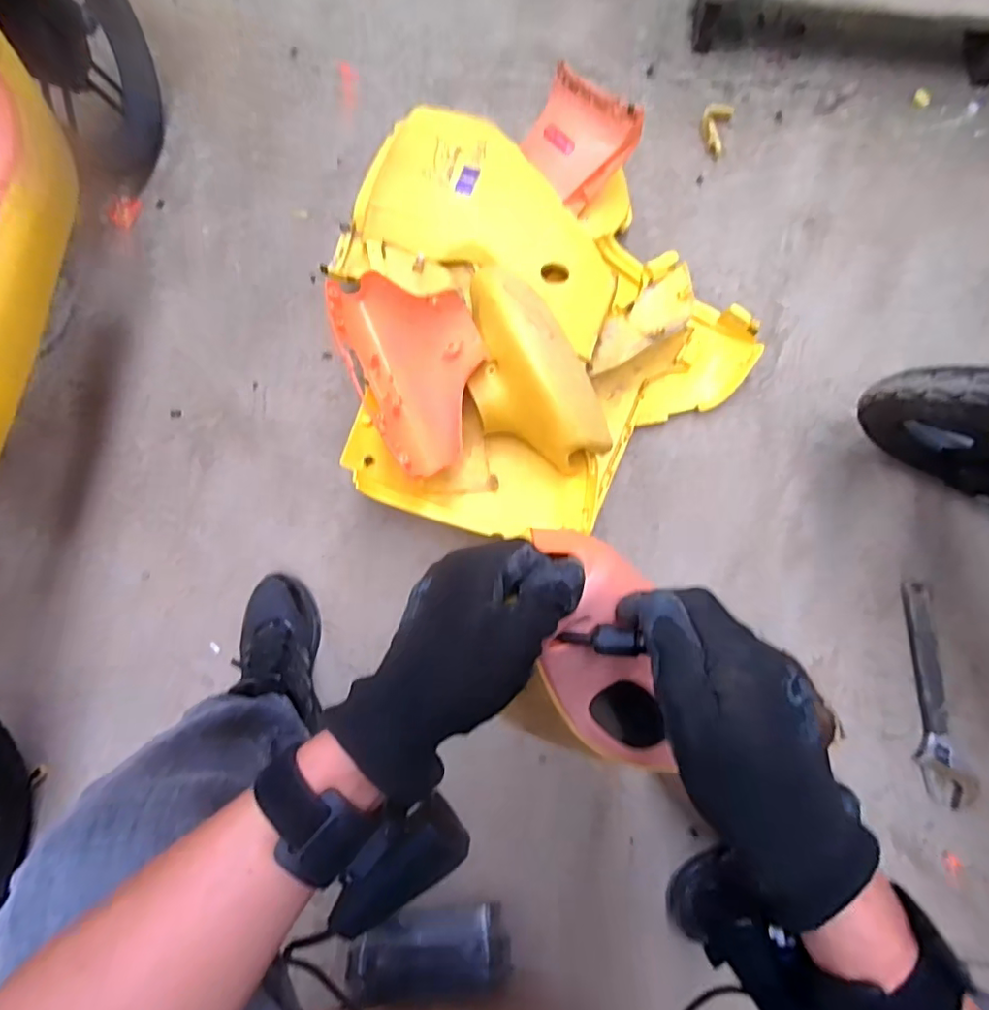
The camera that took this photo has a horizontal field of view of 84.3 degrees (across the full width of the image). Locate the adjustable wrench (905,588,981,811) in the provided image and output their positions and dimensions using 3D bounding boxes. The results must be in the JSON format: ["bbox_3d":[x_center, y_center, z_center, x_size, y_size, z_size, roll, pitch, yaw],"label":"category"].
[{"bbox_3d":[0.612,0.258,0.767,0.063,0.015,0.294,-1,75,-2],"label":"adjustable wrench"}]

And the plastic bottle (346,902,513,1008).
[{"bbox_3d":[-0.074,0.526,0.648,0.181,0.072,0.081,0,75,0],"label":"plastic bottle"}]

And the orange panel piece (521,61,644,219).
[{"bbox_3d":[0.137,-0.614,0.926,0.065,0.172,0.229,-3,52,-47],"label":"orange panel piece"}]

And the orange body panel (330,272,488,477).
[{"bbox_3d":[-0.101,-0.188,0.729,0.167,0.076,0.295,-25,76,-6],"label":"orange body panel"}]

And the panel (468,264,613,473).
[{"bbox_3d":[0.041,-0.189,0.727,0.152,0.101,0.288,-18,76,-5],"label":"panel"}]

